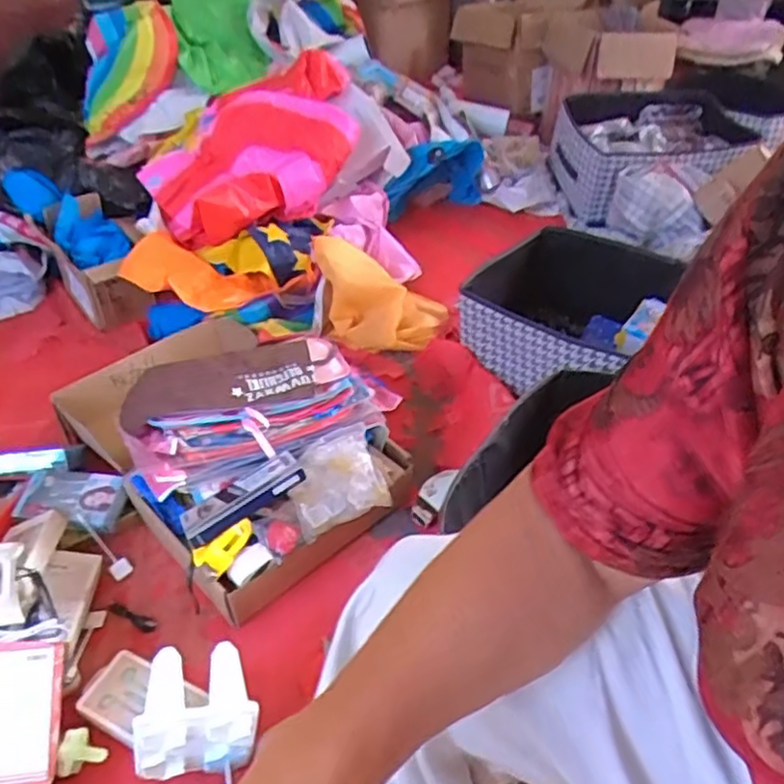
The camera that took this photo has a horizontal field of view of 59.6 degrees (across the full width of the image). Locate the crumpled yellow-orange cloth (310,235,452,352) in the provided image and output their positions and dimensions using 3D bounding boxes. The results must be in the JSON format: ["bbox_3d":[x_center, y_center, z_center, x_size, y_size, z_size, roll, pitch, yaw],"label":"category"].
[{"bbox_3d":[-0.021,-0.203,1.355,0.240,0.125,0.244,-6,40,-4],"label":"crumpled yellow-orange cloth"}]

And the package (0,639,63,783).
[{"bbox_3d":[-0.393,0.344,0.705,0.087,0.019,0.164,2,74,-21],"label":"package"}]

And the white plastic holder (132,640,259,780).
[{"bbox_3d":[-0.205,0.336,0.732,0.121,0.117,0.094,-9,41,-8],"label":"white plastic holder"}]

